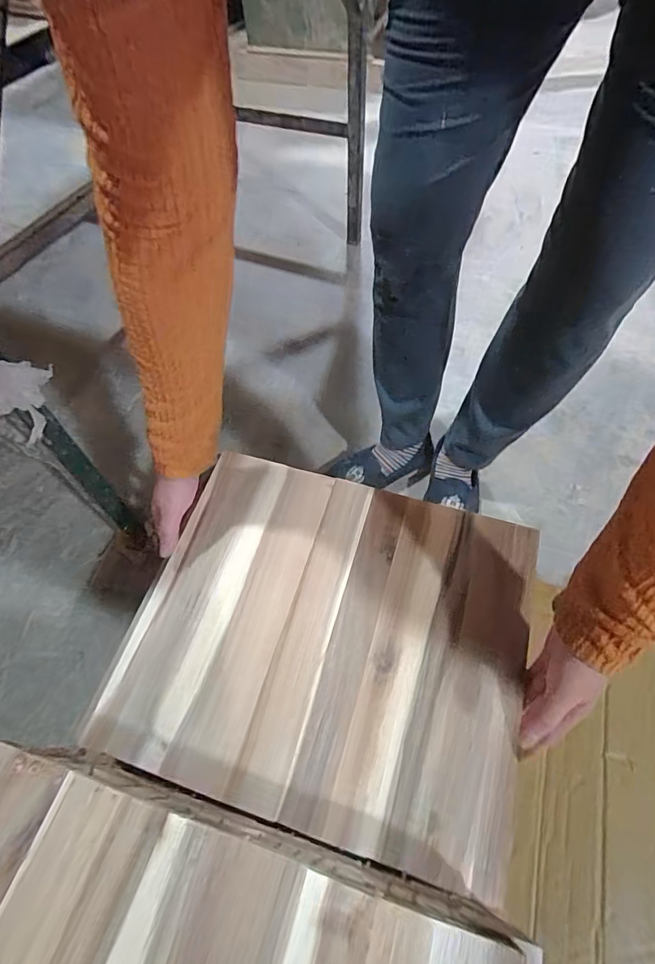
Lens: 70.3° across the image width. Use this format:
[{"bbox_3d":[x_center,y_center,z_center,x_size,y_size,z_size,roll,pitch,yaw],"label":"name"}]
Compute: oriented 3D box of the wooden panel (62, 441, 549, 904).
[{"bbox_3d":[0.003,0.152,0.493,0.393,0.010,0.343,14,61,10],"label":"wooden panel"}]

